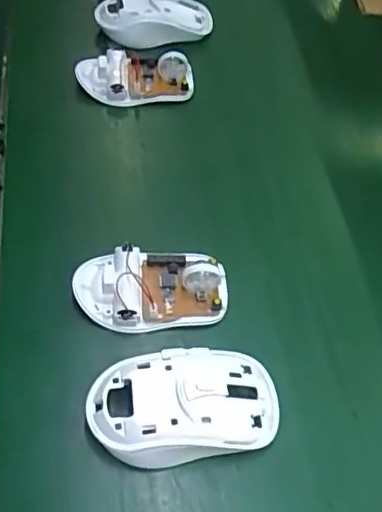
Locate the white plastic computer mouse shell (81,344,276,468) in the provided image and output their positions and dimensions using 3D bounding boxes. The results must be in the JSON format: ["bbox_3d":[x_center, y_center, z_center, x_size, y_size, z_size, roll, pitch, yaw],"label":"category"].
[{"bbox_3d":[-0.003,0.082,0.322,0.104,0.031,0.057,-6,56,-9],"label":"white plastic computer mouse shell"}]

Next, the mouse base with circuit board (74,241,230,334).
[{"bbox_3d":[-0.025,0.017,0.367,0.093,0.026,0.054,-4,56,-7],"label":"mouse base with circuit board"}]

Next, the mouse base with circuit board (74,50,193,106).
[{"bbox_3d":[-0.045,-0.153,0.486,0.096,0.030,0.045,-7,56,-9],"label":"mouse base with circuit board"}]

